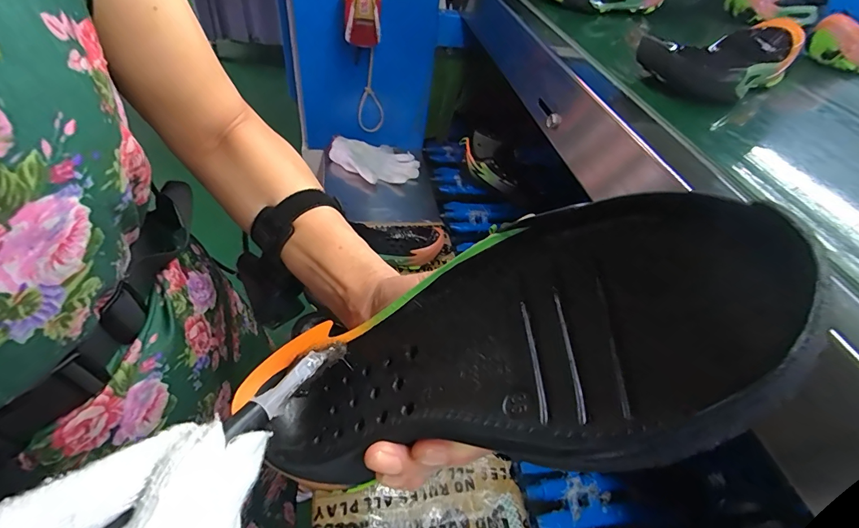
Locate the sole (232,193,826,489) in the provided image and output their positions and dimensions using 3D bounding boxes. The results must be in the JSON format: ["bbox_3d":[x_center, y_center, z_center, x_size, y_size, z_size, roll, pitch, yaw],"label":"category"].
[{"bbox_3d":[0.007,0.037,0.175,0.047,0.235,0.087,47,41,-23],"label":"sole"}]

